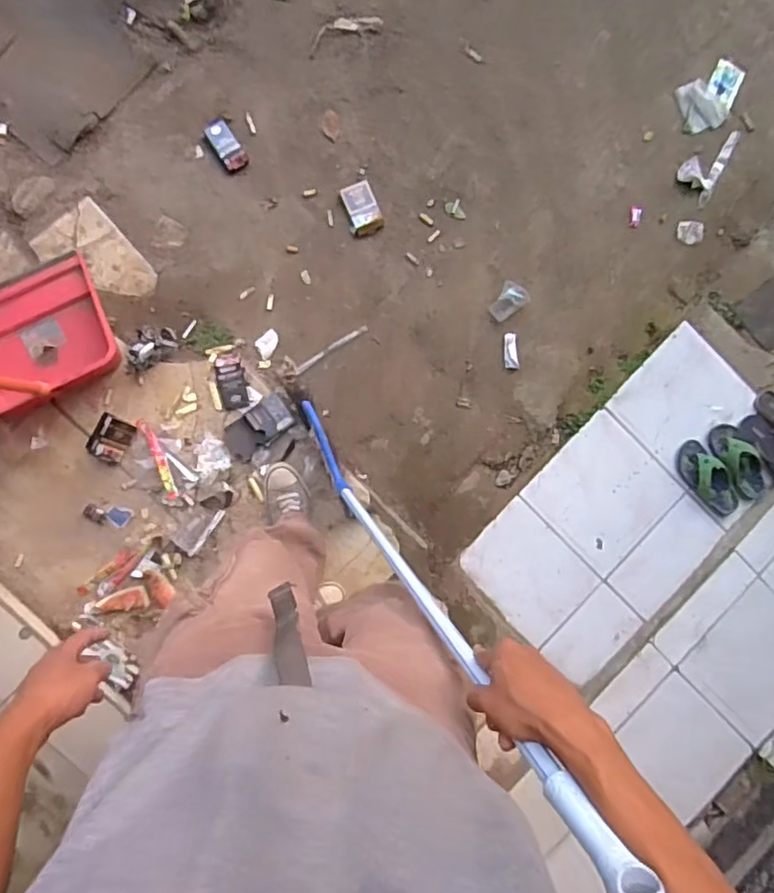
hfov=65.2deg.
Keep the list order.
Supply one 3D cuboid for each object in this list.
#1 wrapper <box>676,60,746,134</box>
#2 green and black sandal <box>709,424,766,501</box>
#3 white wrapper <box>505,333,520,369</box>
[{"bbox_3d":[0.807,-0.863,1.493,0.194,0.012,0.127,-35,95,-6],"label":"wrapper"},{"bbox_3d":[0.857,0.036,1.478,0.086,0.040,0.192,-32,95,-6],"label":"green and black sandal"},{"bbox_3d":[0.298,-0.227,1.437,0.038,0.015,0.083,-3,91,-8],"label":"white wrapper"}]

